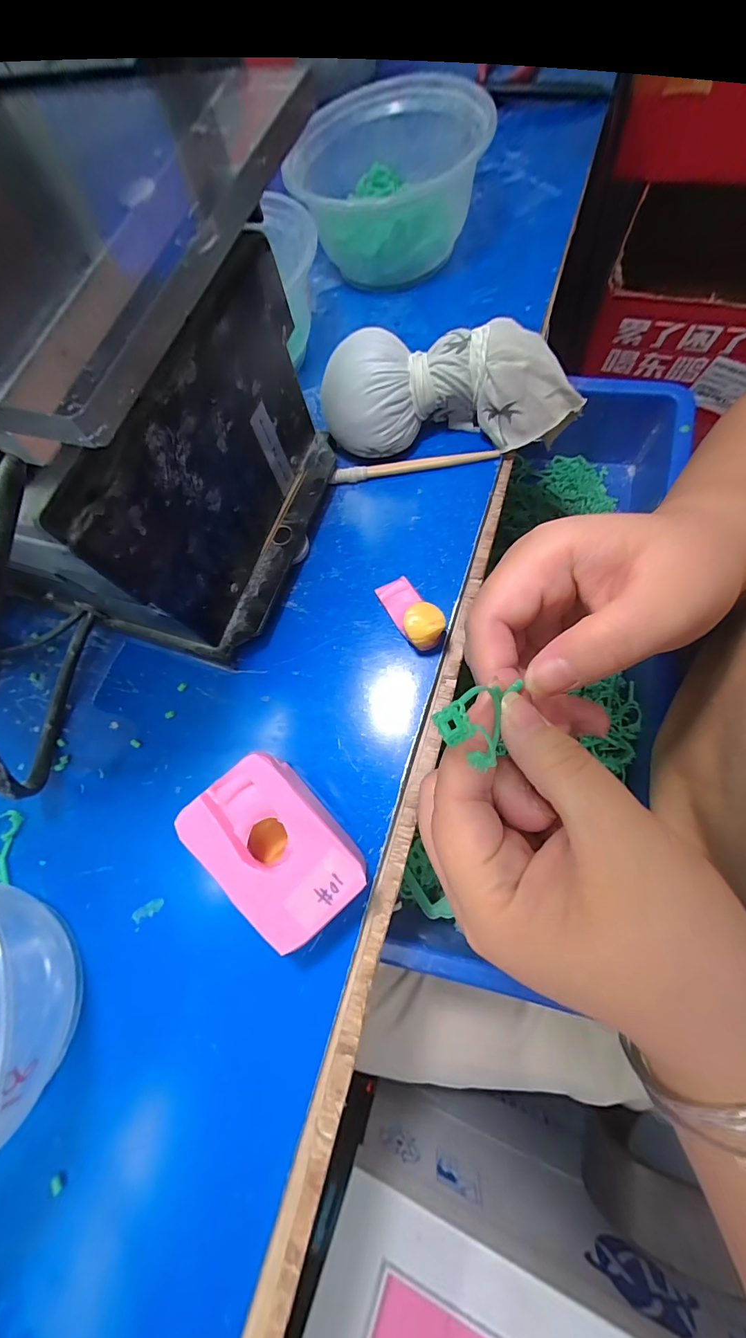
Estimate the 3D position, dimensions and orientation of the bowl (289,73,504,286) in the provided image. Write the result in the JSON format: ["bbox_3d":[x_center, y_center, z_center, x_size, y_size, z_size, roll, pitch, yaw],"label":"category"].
[{"bbox_3d":[0.011,-0.325,0.301,0.125,0.079,0.119,0,70,0],"label":"bowl"}]

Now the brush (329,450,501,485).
[{"bbox_3d":[0.024,-0.124,0.258,0.098,0.012,0.007,-6,70,7],"label":"brush"}]

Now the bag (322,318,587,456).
[{"bbox_3d":[0.046,-0.156,0.248,0.145,0.052,0.050,-2,71,8],"label":"bag"}]

